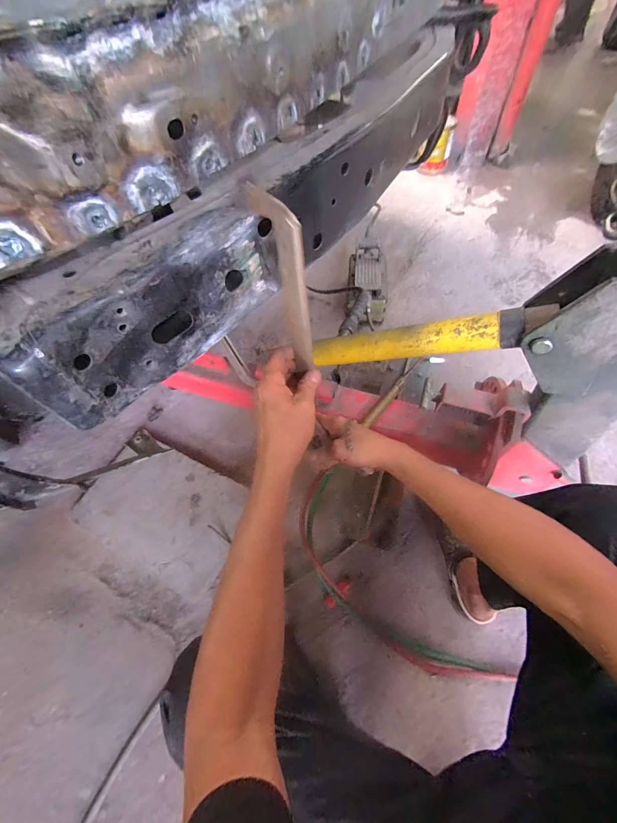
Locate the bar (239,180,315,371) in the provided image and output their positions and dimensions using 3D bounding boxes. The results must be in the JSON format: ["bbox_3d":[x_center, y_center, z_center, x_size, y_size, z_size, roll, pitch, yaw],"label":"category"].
[{"bbox_3d":[-0.018,-0.120,0.328,0.027,0.187,0.042,-24,42,-12],"label":"bar"}]

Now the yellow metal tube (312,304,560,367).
[{"bbox_3d":[0.164,-0.120,0.564,0.423,0.044,0.050,-1,54,35],"label":"yellow metal tube"}]

